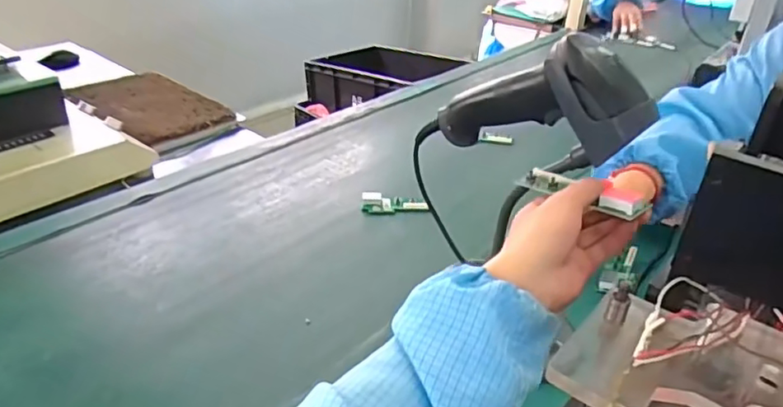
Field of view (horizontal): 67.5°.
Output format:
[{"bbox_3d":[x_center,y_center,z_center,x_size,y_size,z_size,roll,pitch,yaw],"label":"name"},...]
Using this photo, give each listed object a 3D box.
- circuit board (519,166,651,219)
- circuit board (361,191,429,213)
[{"bbox_3d":[0.143,-0.010,0.446,0.022,0.016,0.102,-18,24,-36],"label":"circuit board"},{"bbox_3d":[0.005,0.000,0.803,0.090,0.019,0.031,1,31,-4],"label":"circuit board"}]

